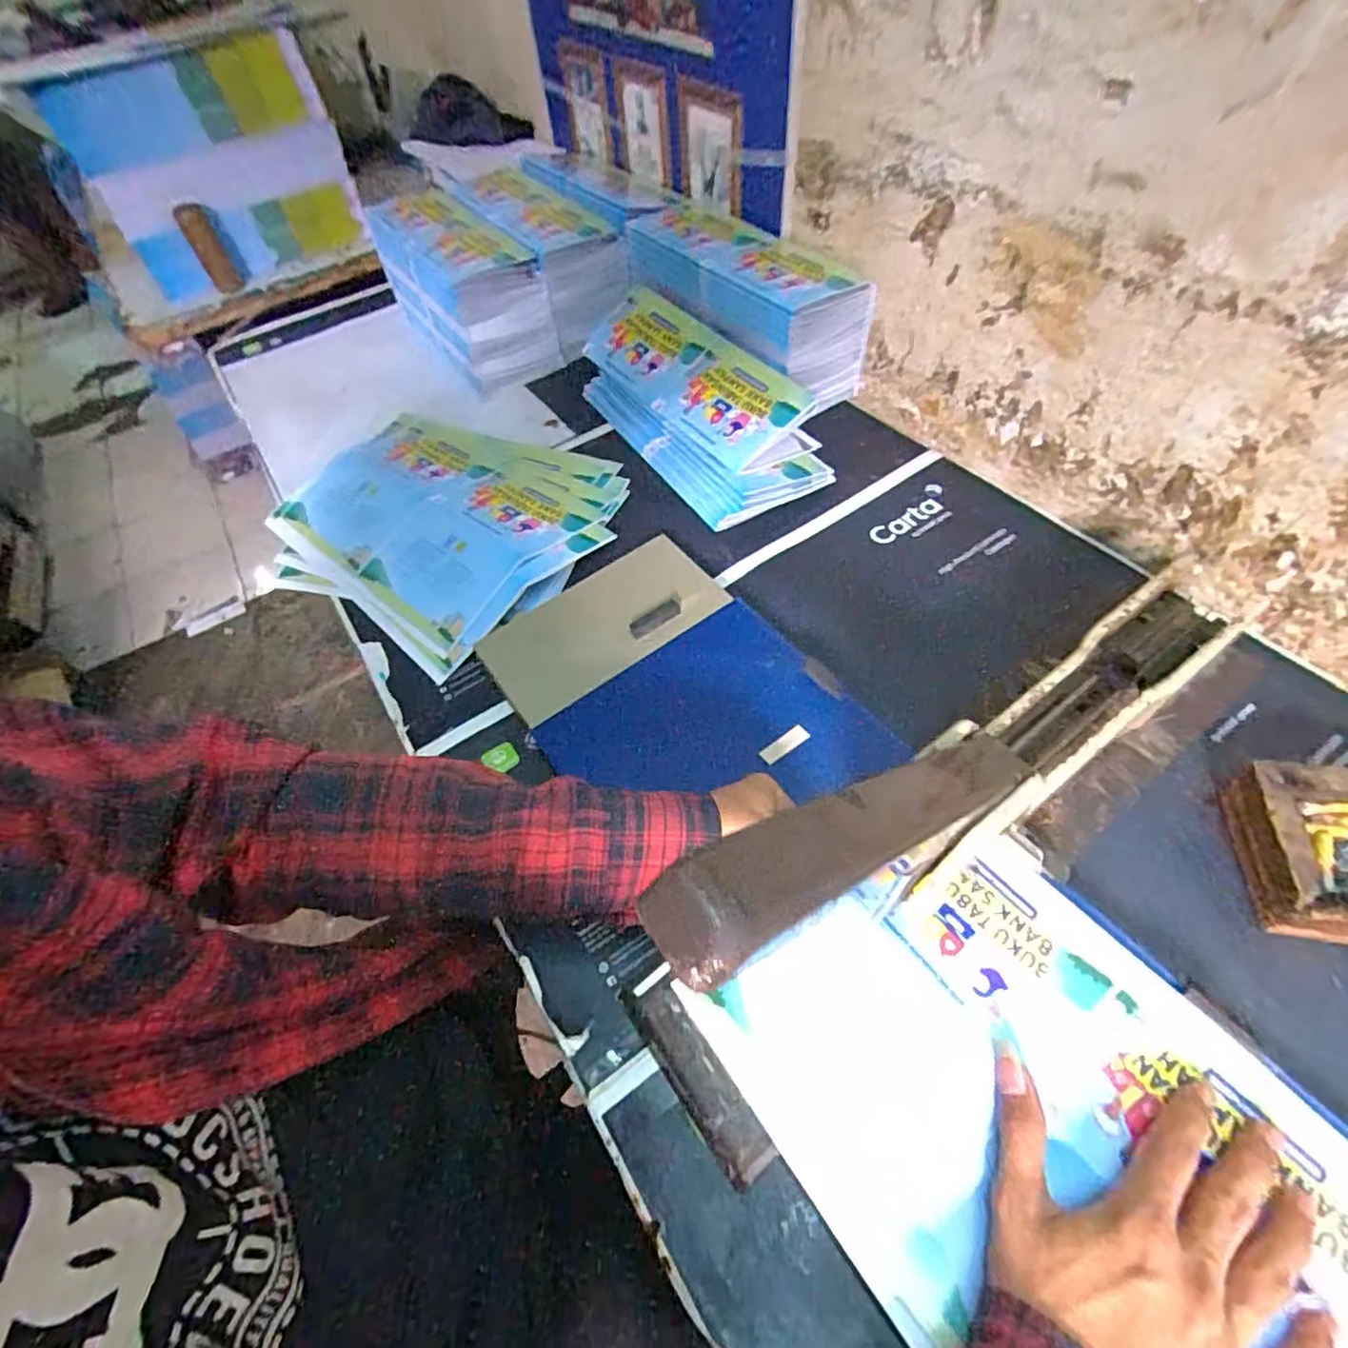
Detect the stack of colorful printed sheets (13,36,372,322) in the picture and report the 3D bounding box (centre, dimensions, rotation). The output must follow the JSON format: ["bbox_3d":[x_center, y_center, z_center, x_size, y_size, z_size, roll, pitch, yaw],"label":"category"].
[{"bbox_3d":[-0.659,-0.719,0.905,0.348,0.276,0.066,-20,39,-13],"label":"stack of colorful printed sheets"}]

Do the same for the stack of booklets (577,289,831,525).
[{"bbox_3d":[0.012,-0.315,0.697,0.144,0.067,0.376,-29,57,-15],"label":"stack of booklets"}]

